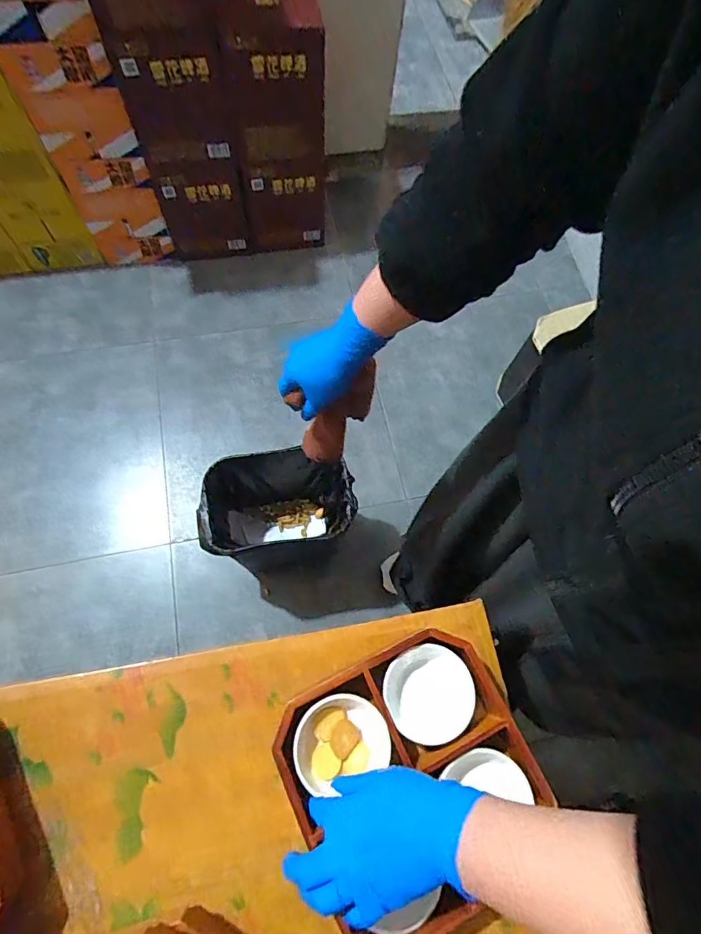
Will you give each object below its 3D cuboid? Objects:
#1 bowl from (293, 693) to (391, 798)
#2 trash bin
[{"bbox_3d":[-0.011,0.255,0.448,0.086,0.046,0.075,-32,74,-15],"label":"bowl"},{"bbox_3d":[-0.149,0.089,1.014,0.302,0.258,0.185,-10,70,-8],"label":"trash bin"}]

